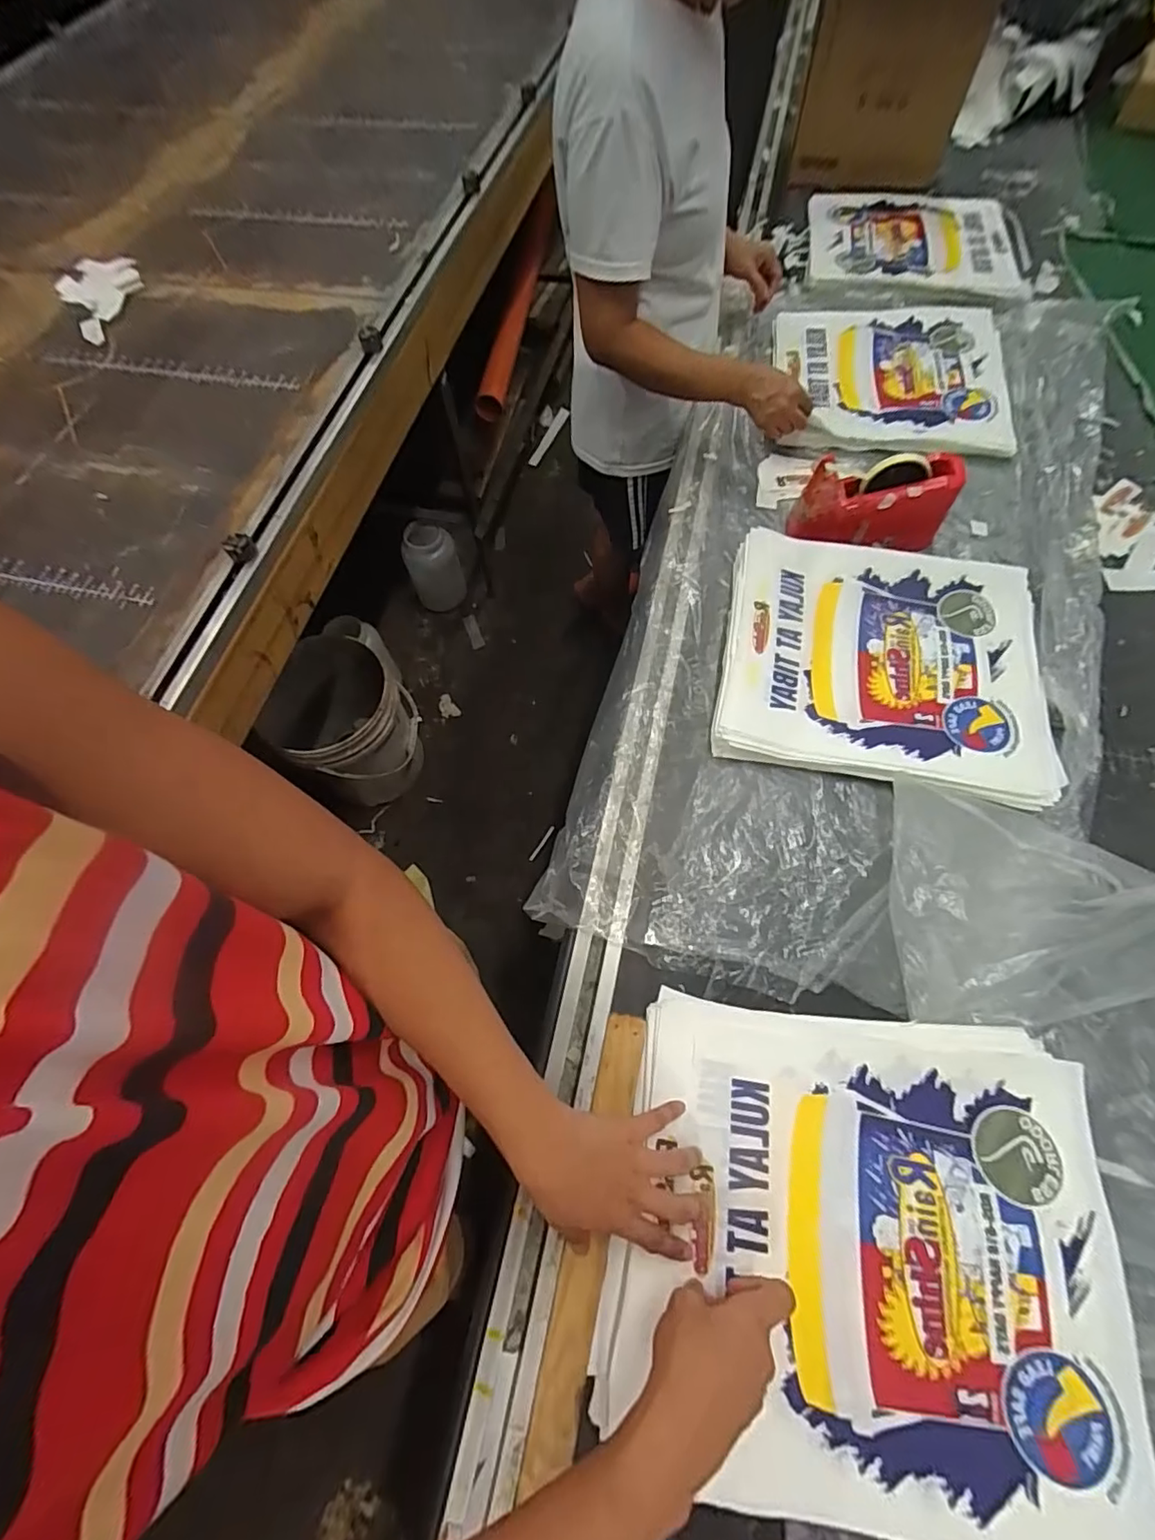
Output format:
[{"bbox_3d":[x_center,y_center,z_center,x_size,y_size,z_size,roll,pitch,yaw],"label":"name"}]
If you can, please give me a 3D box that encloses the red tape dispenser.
[{"bbox_3d":[0.412,-0.369,0.764,0.203,0.084,0.074,0,66,2],"label":"red tape dispenser"}]

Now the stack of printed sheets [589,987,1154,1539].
[{"bbox_3d":[0.241,0.397,0.475,0.406,0.037,0.339,7,68,3],"label":"stack of printed sheets"}]

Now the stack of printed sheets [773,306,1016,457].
[{"bbox_3d":[0.524,-0.667,0.934,0.364,0.033,0.336,6,66,6],"label":"stack of printed sheets"}]

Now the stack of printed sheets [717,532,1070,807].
[{"bbox_3d":[0.392,-0.147,0.717,0.395,0.045,0.357,9,67,7],"label":"stack of printed sheets"}]

